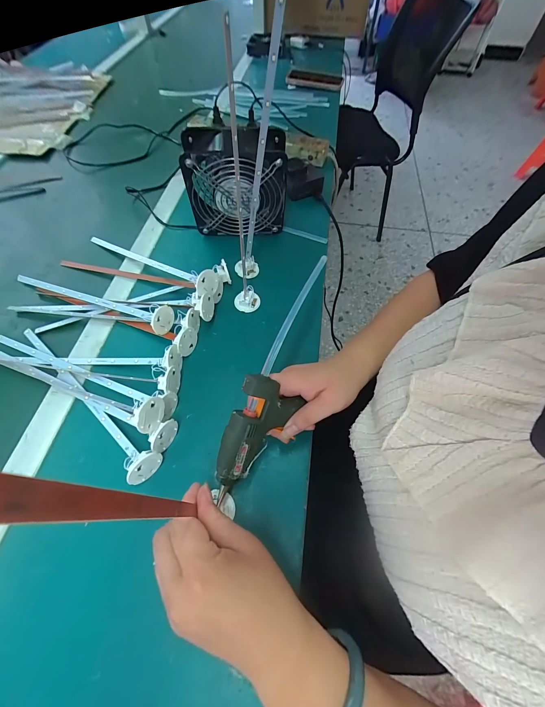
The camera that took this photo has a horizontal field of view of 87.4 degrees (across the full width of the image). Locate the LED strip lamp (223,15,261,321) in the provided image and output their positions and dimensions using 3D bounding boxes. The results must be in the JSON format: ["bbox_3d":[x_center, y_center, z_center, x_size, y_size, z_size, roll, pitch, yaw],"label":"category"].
[{"bbox_3d":[-0.034,-0.148,0.312,0.035,0.286,0.030,-5,61,-3],"label":"LED strip lamp"}]

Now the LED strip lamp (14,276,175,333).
[{"bbox_3d":[-0.264,-0.089,0.413,0.274,0.044,0.036,22,63,11],"label":"LED strip lamp"}]

